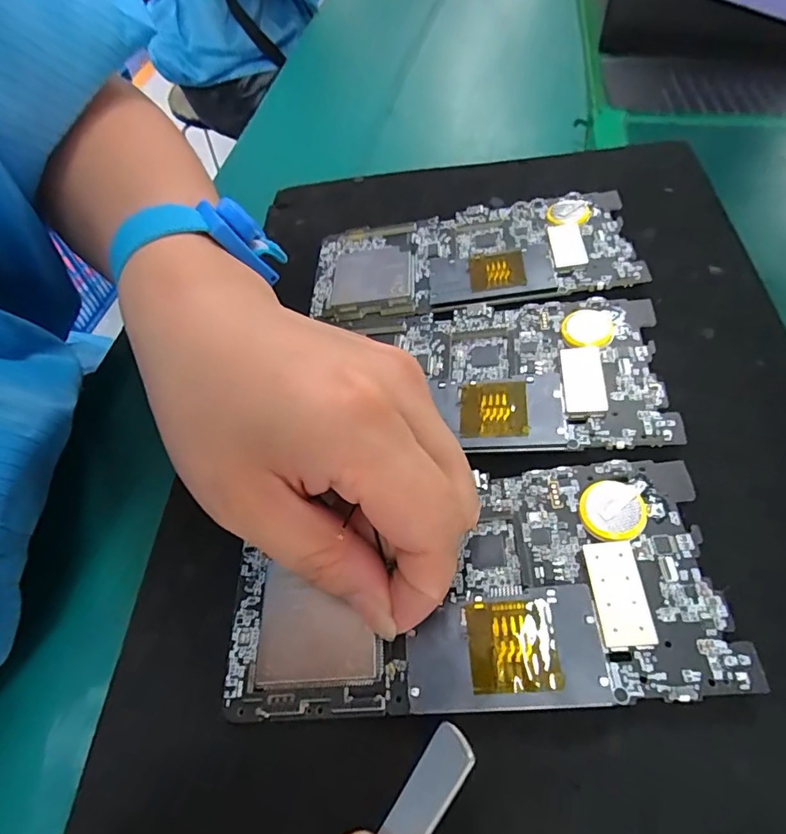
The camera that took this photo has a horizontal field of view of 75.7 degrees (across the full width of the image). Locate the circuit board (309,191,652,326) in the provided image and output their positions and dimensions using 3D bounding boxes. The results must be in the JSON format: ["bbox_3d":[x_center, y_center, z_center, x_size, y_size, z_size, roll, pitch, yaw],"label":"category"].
[{"bbox_3d":[0.034,-0.079,0.252,0.152,0.004,0.072,-6,55,12],"label":"circuit board"}]

